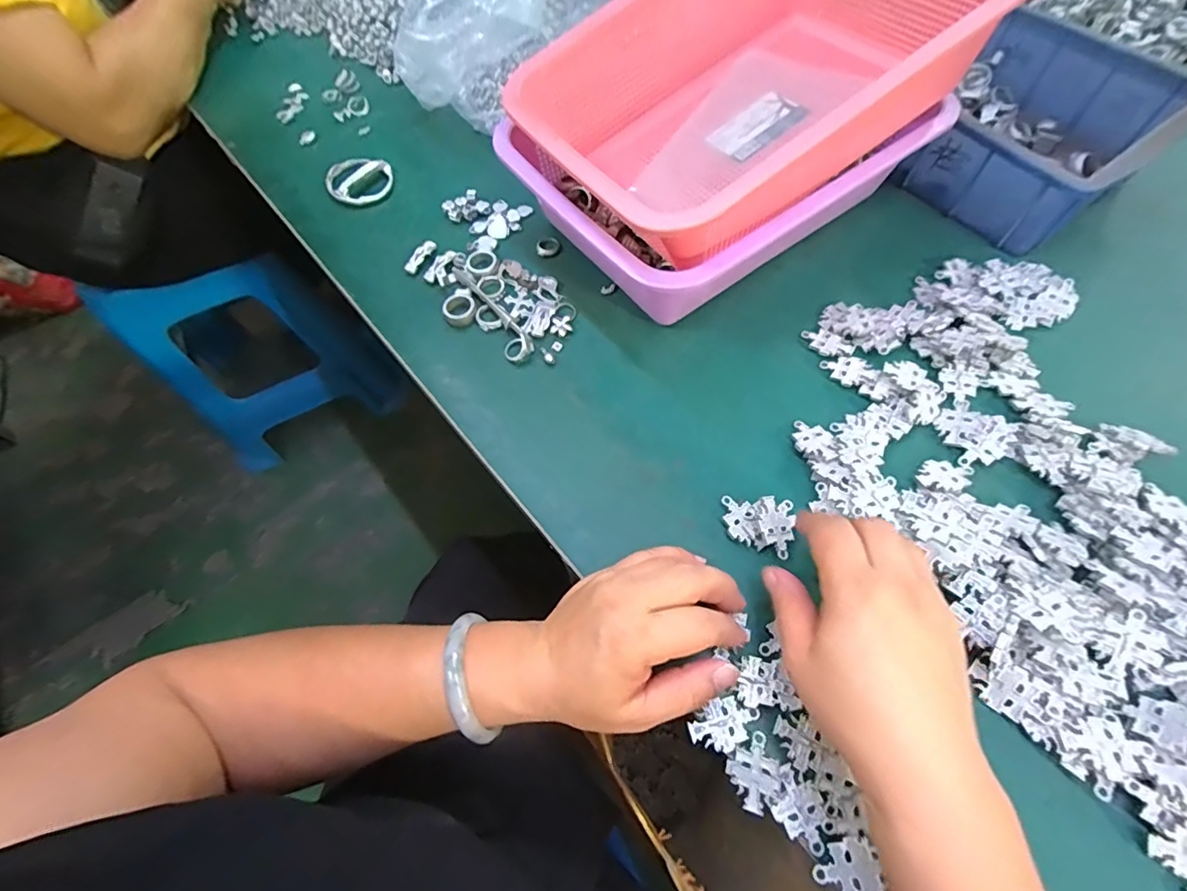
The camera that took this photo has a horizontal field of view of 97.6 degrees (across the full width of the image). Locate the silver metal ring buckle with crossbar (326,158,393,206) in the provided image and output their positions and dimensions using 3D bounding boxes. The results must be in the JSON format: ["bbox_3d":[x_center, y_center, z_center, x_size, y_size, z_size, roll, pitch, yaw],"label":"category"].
[{"bbox_3d":[-0.225,-0.252,0.496,0.061,0.013,0.057,-1,63,3],"label":"silver metal ring buckle with crossbar"}]

